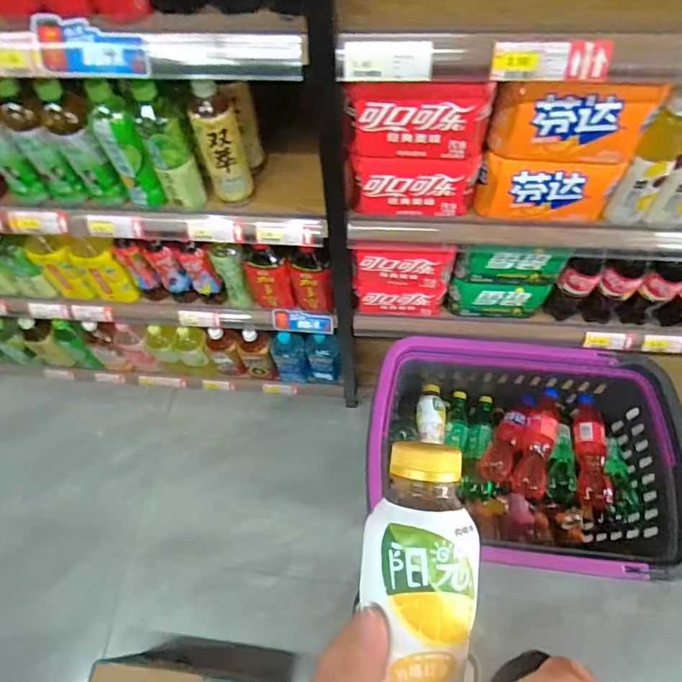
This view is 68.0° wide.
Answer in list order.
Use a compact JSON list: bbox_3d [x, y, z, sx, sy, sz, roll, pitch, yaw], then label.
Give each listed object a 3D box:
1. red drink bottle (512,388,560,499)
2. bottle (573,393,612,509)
[{"bbox_3d":[0.426,0.214,1.085,0.070,0.066,0.246,21,65,13],"label":"red drink bottle"},{"bbox_3d":[0.536,0.232,1.084,0.070,0.068,0.240,7,63,6],"label":"bottle"}]

